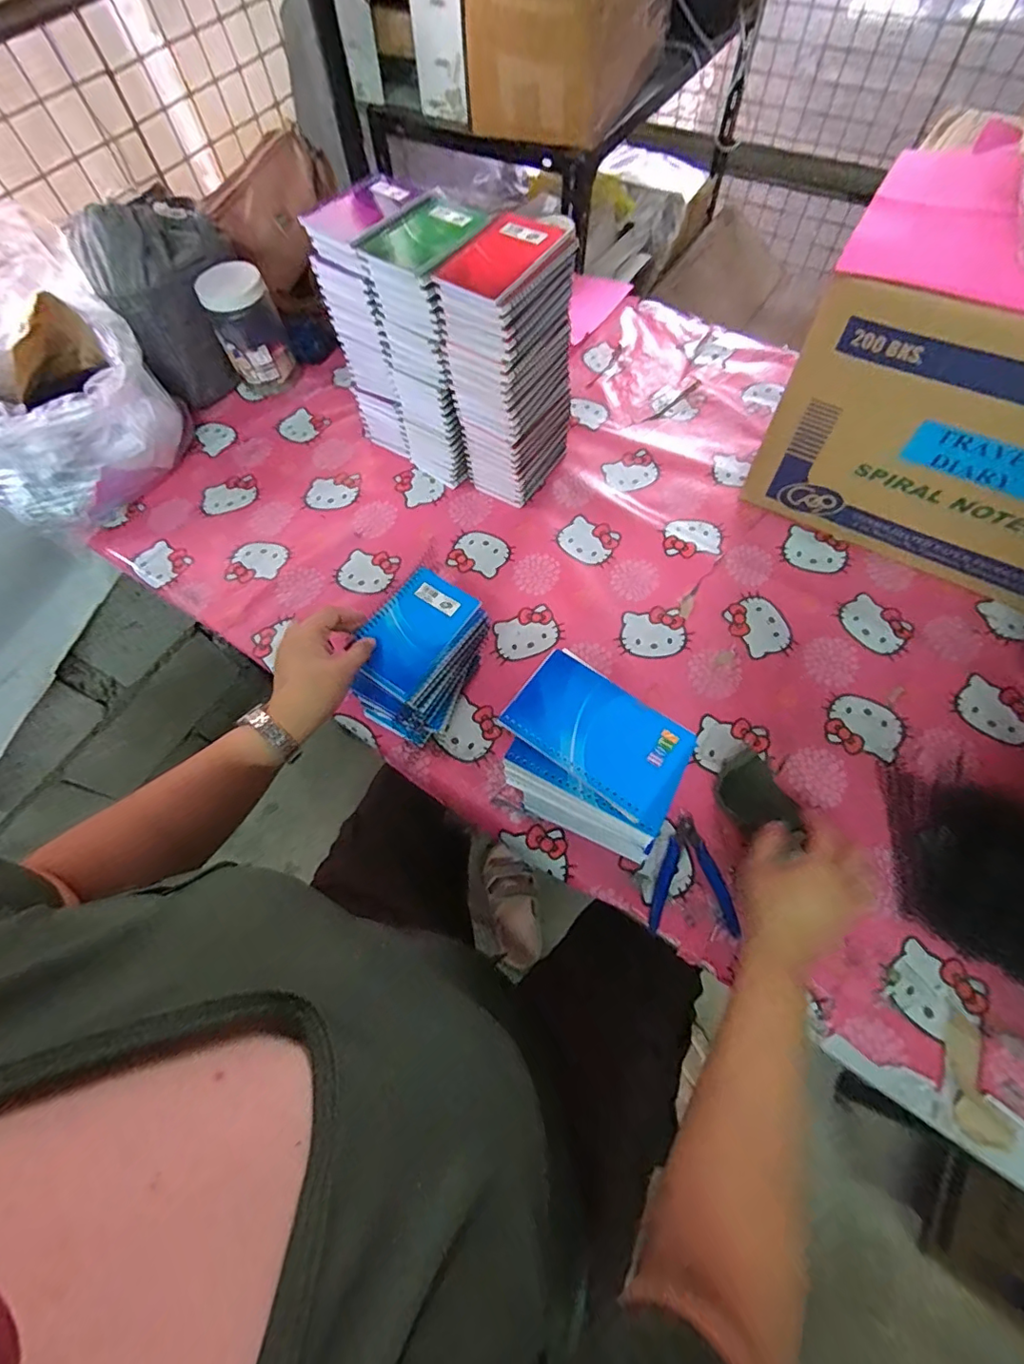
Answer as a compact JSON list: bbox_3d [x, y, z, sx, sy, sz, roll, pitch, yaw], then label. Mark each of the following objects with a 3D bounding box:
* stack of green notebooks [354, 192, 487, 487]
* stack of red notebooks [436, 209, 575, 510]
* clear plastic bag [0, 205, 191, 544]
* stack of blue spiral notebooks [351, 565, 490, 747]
[{"bbox_3d":[-0.089,-0.419,0.694,0.117,0.299,0.110,35,71,18],"label":"stack of green notebooks"},{"bbox_3d":[0.002,-0.375,0.670,0.094,0.287,0.139,33,71,18],"label":"stack of red notebooks"},{"bbox_3d":[-0.666,-0.413,0.746,0.289,0.256,0.264,-40,68,-15],"label":"clear plastic bag"},{"bbox_3d":[-0.101,-0.027,0.595,0.098,0.099,0.152,27,66,16],"label":"stack of blue spiral notebooks"}]

